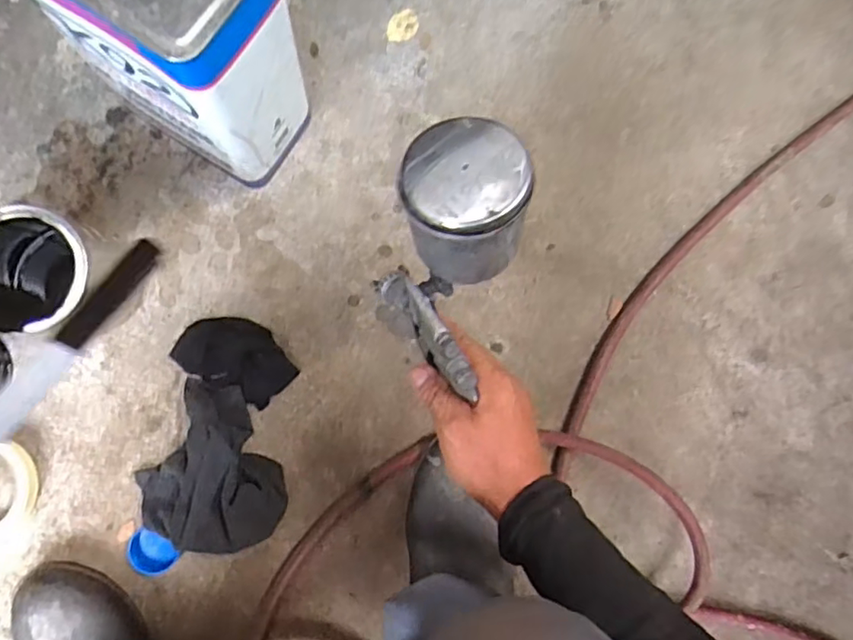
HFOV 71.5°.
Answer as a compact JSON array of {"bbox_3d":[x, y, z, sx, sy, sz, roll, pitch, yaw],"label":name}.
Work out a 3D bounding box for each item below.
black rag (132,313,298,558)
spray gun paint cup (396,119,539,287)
[{"bbox_3d":[-0.196,0.113,0.557,0.133,0.039,0.229,7,84,-6],"label":"black rag"},{"bbox_3d":[0.027,-0.072,0.370,0.077,0.086,0.077,-7,66,11],"label":"spray gun paint cup"}]

